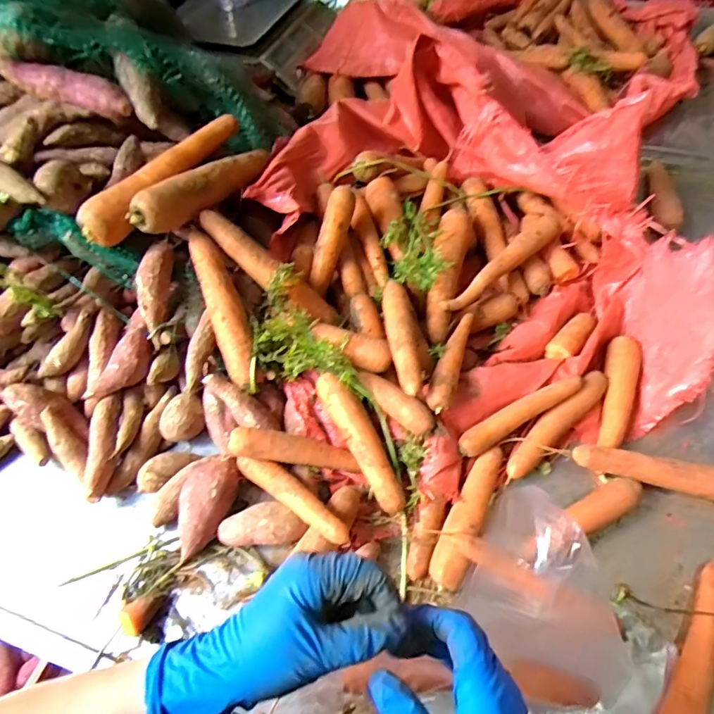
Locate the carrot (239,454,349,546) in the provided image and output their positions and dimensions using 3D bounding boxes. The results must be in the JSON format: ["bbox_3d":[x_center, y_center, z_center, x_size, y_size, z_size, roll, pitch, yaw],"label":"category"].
[{"bbox_3d":[-0.068,0.149,0.504,0.149,0.026,0.028,31,64,21],"label":"carrot"}]

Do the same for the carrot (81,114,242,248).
[{"bbox_3d":[-0.244,-0.233,0.599,0.045,0.050,0.240,32,65,21],"label":"carrot"}]

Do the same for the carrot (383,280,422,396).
[{"bbox_3d":[0.053,-0.028,0.569,0.032,0.037,0.172,-7,57,0],"label":"carrot"}]

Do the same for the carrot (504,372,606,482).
[{"bbox_3d":[0.236,0.079,0.557,0.175,0.023,0.031,-39,63,-19],"label":"carrot"}]

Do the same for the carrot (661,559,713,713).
[{"bbox_3d":[0.318,0.275,0.434,0.028,0.024,0.183,29,64,20],"label":"carrot"}]

